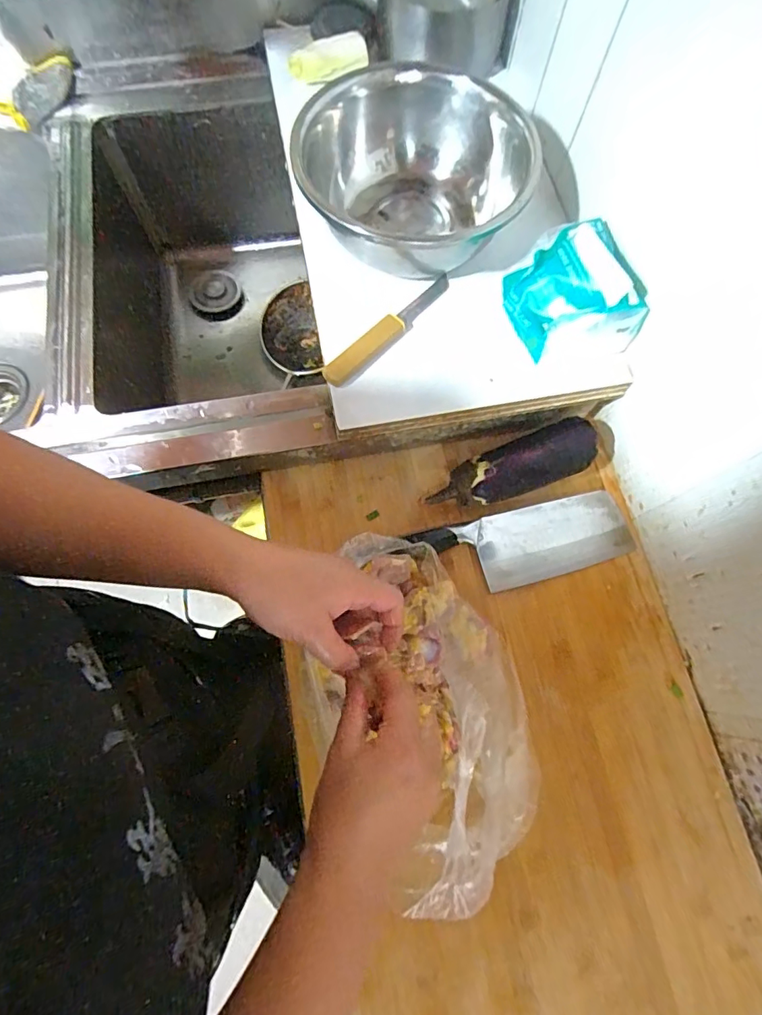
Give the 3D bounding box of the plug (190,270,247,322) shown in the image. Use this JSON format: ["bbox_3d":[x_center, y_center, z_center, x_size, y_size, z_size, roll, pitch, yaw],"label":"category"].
[{"bbox_3d":[-0.279,-0.361,0.836,0.086,0.023,0.097,-15,72,-6],"label":"plug"}]

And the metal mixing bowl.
[{"bbox_3d":[0.036,-0.349,0.518,0.221,0.120,0.221,0,71,-1],"label":"metal mixing bowl"}]

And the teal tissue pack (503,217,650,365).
[{"bbox_3d":[0.183,-0.209,0.473,0.109,0.063,0.122,-20,73,-8],"label":"teal tissue pack"}]

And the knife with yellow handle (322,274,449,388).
[{"bbox_3d":[0.012,-0.182,0.501,0.023,0.018,0.175,42,75,12],"label":"knife with yellow handle"}]

